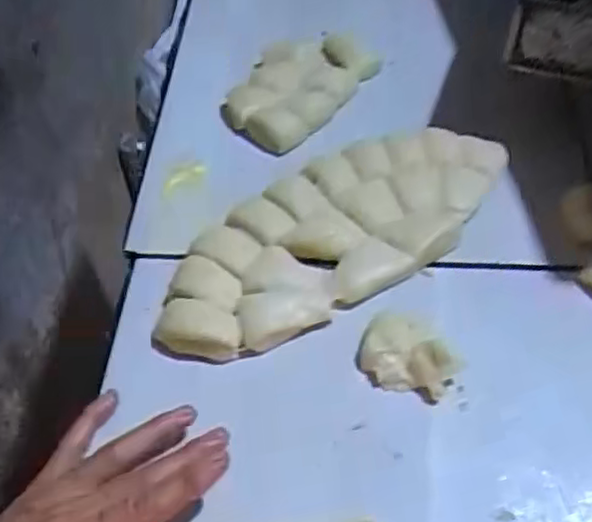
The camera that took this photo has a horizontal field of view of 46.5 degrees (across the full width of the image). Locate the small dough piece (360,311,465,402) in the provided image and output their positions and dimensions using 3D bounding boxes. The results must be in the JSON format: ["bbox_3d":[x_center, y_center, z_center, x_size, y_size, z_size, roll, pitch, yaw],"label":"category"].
[{"bbox_3d":[0.066,0.058,0.415,0.058,0.020,0.039,34,58,28],"label":"small dough piece"}]

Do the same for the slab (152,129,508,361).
[{"bbox_3d":[0.033,-0.022,0.480,0.277,0.033,0.108,-27,53,-19],"label":"slab"}]

